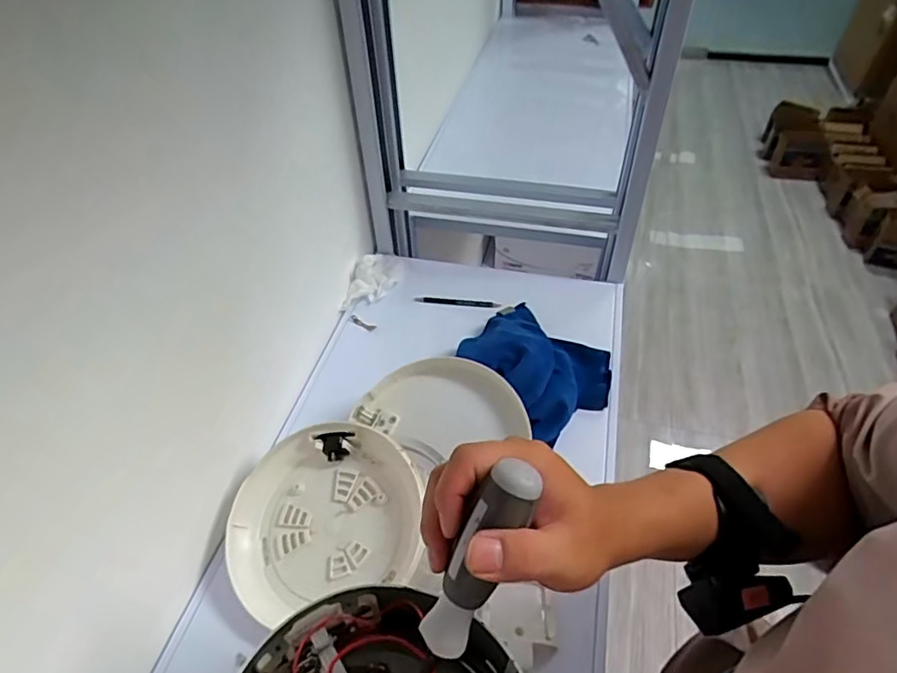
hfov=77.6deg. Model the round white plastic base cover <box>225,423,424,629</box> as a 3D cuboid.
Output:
[{"bbox_3d":[-0.126,0.182,0.579,0.207,0.042,0.176,-20,63,0],"label":"round white plastic base cover"}]

